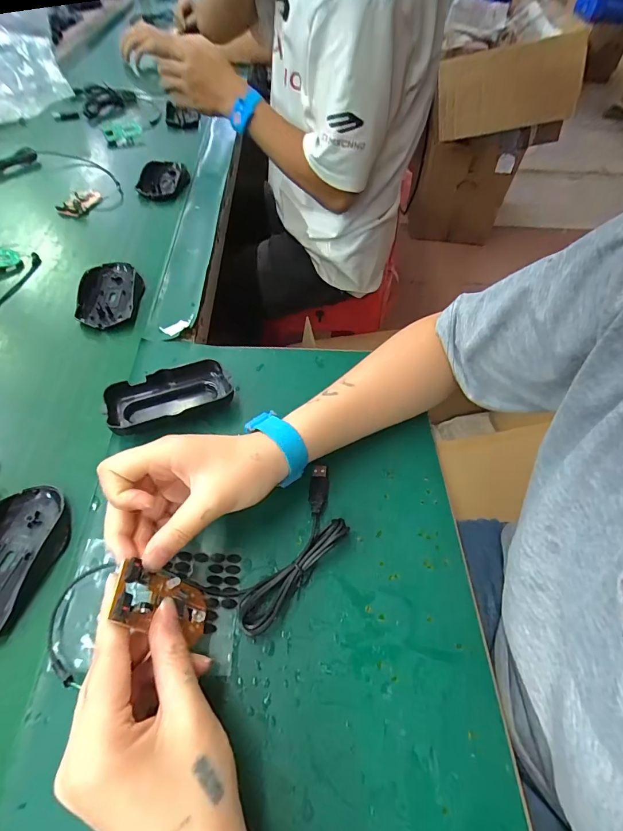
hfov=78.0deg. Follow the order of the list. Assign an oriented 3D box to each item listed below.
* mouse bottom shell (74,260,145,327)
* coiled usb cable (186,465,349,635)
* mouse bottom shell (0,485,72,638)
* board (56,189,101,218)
[{"bbox_3d":[-0.237,-0.147,0.458,0.063,0.019,0.107,-5,56,-7],"label":"mouse bottom shell"},{"bbox_3d":[-0.018,0.098,0.296,0.058,0.019,0.134,39,62,21],"label":"coiled usb cable"},{"bbox_3d":[-0.229,0.105,0.284,0.063,0.015,0.112,10,55,4],"label":"mouse bottom shell"},{"bbox_3d":[-0.344,-0.320,0.576,0.034,0.016,0.071,18,55,10],"label":"board"}]

